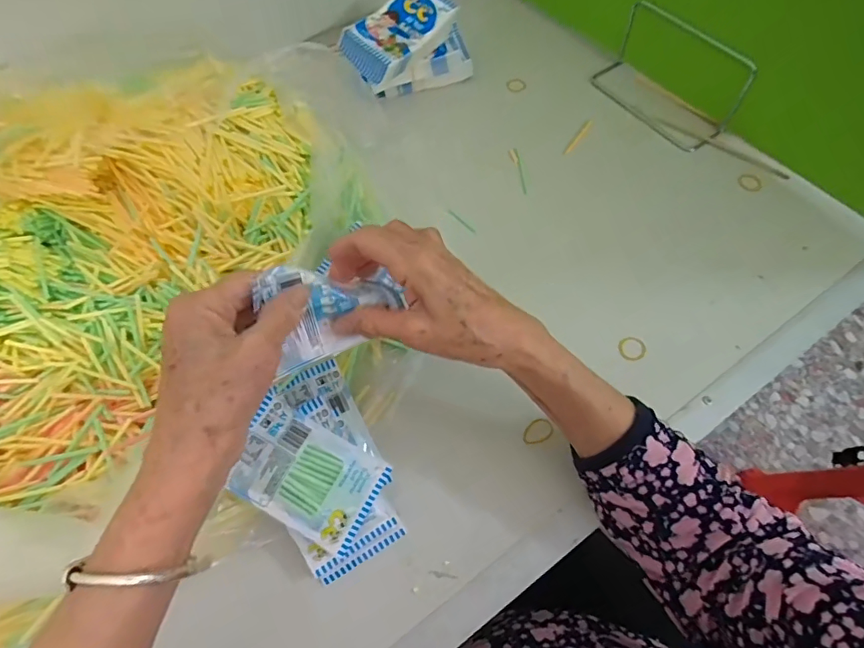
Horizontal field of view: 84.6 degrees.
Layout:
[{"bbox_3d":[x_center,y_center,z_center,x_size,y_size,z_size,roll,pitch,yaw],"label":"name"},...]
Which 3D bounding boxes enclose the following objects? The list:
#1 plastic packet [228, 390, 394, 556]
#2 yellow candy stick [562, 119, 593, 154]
[{"bbox_3d":[-0.084,0.103,0.325,0.096,0.007,0.065,32,70,-2],"label":"plastic packet"},{"bbox_3d":[0.160,-0.203,0.517,0.008,0.004,0.047,36,86,17],"label":"yellow candy stick"}]

